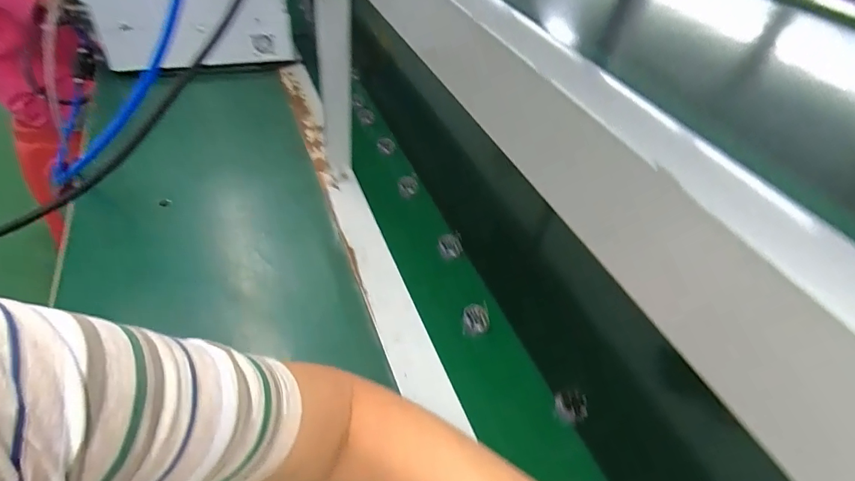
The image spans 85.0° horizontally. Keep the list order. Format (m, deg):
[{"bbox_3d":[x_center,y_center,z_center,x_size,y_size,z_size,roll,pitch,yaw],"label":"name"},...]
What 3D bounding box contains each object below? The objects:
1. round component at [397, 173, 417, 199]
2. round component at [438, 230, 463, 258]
[{"bbox_3d":[-0.029,-0.079,0.676,0.027,0.026,0.028,4,43,-4],"label":"round component"},{"bbox_3d":[0.029,0.008,0.588,0.030,0.026,0.028,4,43,-4],"label":"round component"}]

